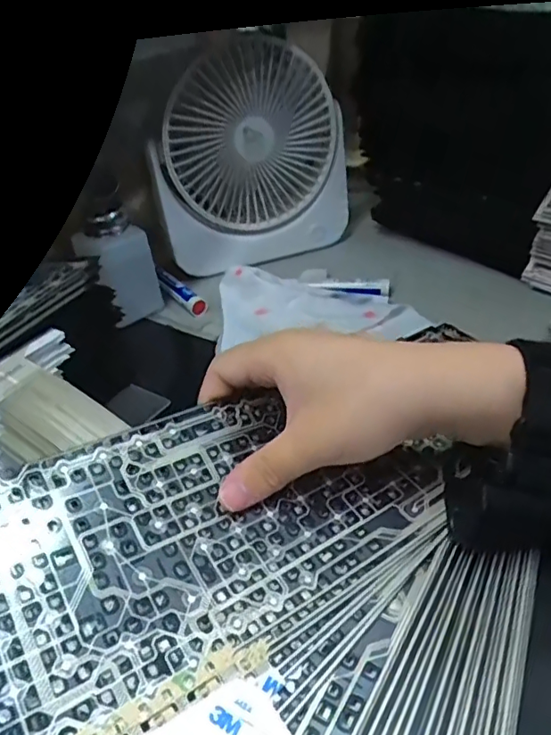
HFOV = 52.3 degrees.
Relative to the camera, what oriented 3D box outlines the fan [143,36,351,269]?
[{"bbox_3d":[-0.019,-0.188,0.526,0.177,0.180,0.062,-4,36,3],"label":"fan"}]

